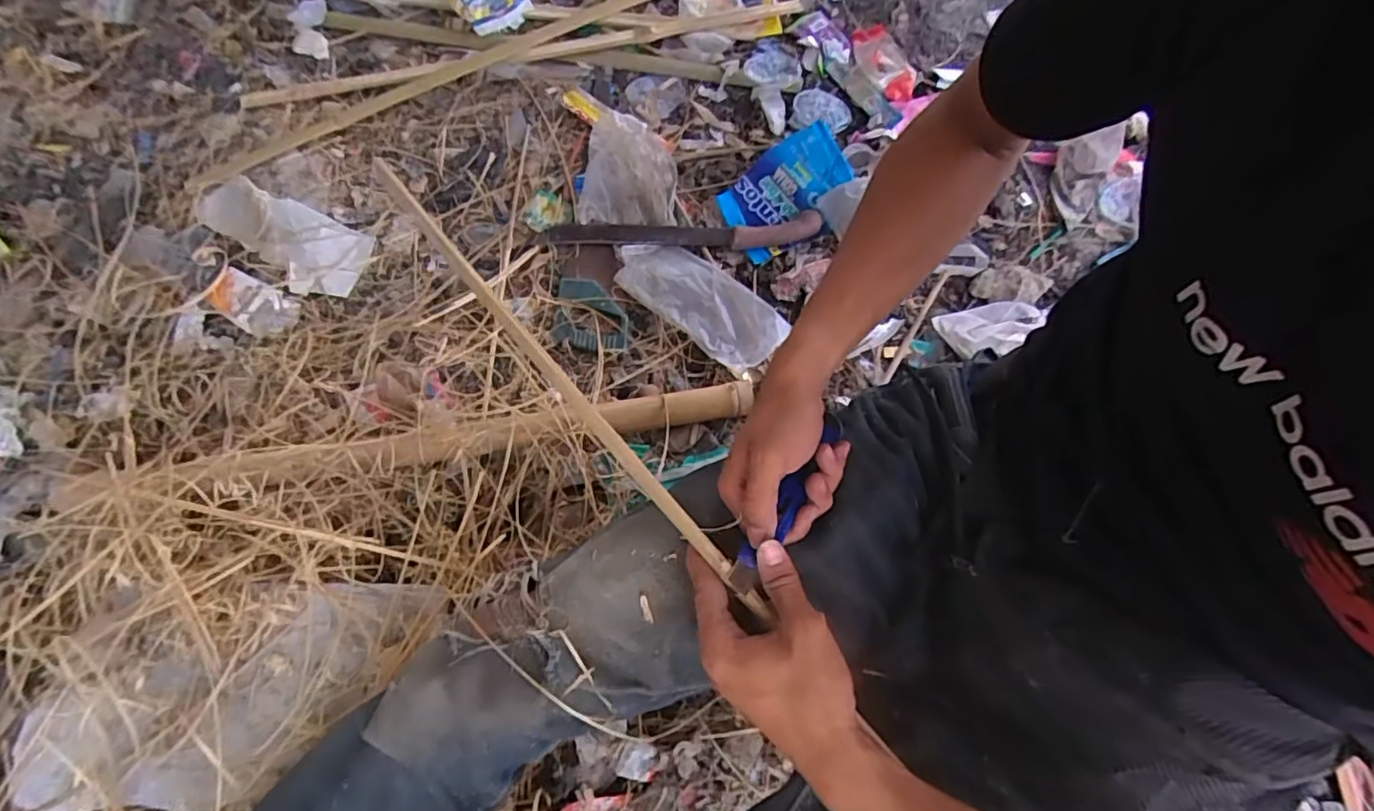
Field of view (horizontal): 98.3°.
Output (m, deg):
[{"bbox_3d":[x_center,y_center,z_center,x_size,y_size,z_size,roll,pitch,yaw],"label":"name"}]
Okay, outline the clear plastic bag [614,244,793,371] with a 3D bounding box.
[{"bbox_3d":[0.017,-0.152,0.836,0.259,0.022,0.109,38,74,13],"label":"clear plastic bag"}]

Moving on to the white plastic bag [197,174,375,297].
[{"bbox_3d":[-0.576,-0.242,0.836,0.270,0.034,0.111,25,71,9],"label":"white plastic bag"}]

